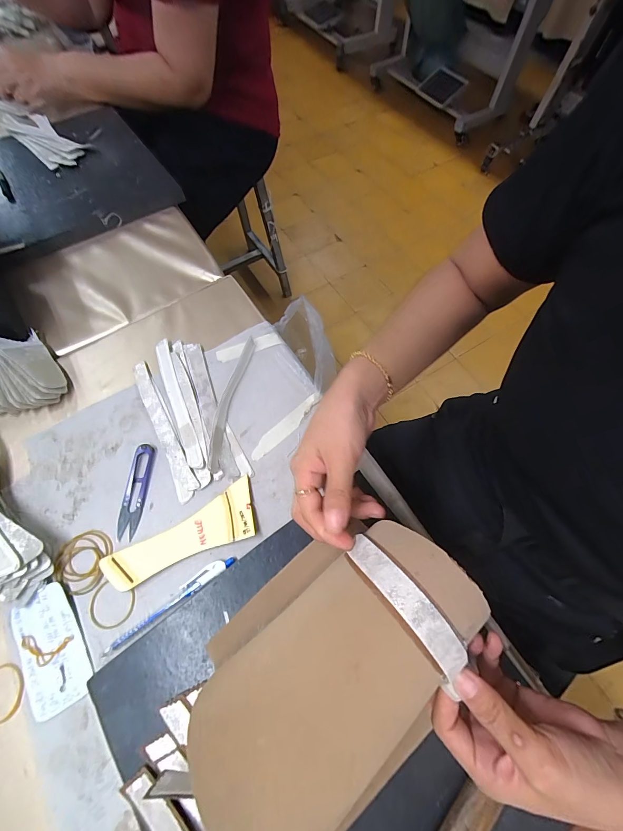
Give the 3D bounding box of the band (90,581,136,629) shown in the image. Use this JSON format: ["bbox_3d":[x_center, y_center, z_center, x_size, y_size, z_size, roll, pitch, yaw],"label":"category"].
[{"bbox_3d":[-0.194,0.184,0.325,0.043,0.004,0.039,17,68,7],"label":"band"}]

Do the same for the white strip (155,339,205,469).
[{"bbox_3d":[-0.161,-0.018,0.403,0.019,0.007,0.180,-22,68,-9],"label":"white strip"}]

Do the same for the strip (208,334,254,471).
[{"bbox_3d":[-0.098,-0.019,0.396,0.020,0.028,0.174,8,67,4],"label":"strip"}]

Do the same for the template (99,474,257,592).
[{"bbox_3d":[-0.128,0.129,0.345,0.157,0.007,0.056,-29,65,-14],"label":"template"}]

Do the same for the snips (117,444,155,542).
[{"bbox_3d":[-0.192,0.080,0.364,0.023,0.009,0.099,2,67,1],"label":"snips"}]

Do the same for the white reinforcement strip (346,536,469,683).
[{"bbox_3d":[0.056,0.113,0.214,0.019,0.031,0.093,-36,51,-14],"label":"white reinforcement strip"}]

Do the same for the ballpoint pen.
[{"bbox_3d":[-0.136,0.180,0.322,0.135,0.008,0.016,-35,71,-14],"label":"ballpoint pen"}]

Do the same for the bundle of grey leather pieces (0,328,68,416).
[{"bbox_3d":[-0.373,-0.053,0.402,0.119,0.051,0.113,-23,69,-10],"label":"bundle of grey leather pieces"}]

